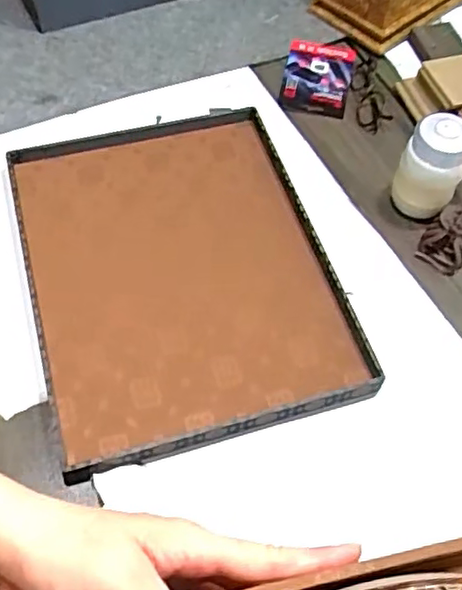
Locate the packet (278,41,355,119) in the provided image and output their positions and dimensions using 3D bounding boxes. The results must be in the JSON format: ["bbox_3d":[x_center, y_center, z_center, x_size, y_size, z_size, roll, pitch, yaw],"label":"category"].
[{"bbox_3d":[0.133,-0.335,0.983,0.103,0.013,0.160,12,57,6],"label":"packet"}]

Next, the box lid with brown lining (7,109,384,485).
[{"bbox_3d":[-0.065,-0.039,0.770,0.346,0.029,0.453,-14,59,-11],"label":"box lid with brown lining"}]

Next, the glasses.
[{"bbox_3d":[0.207,-0.309,0.953,0.046,0.030,0.137,-2,57,-3],"label":"glasses"}]

